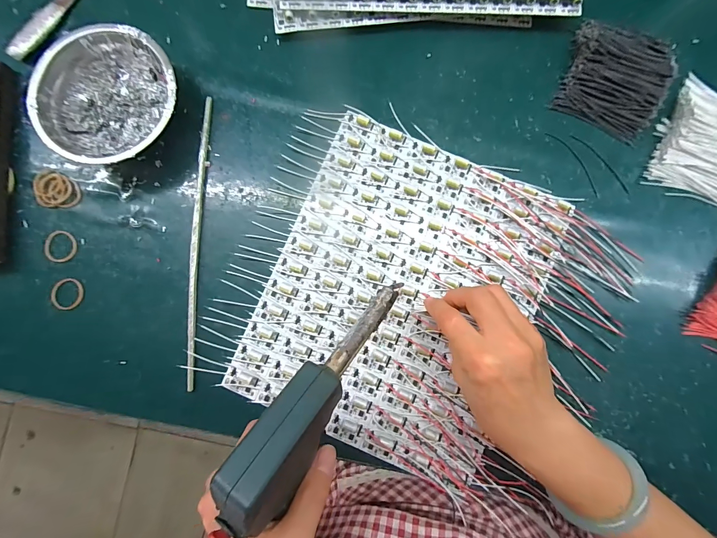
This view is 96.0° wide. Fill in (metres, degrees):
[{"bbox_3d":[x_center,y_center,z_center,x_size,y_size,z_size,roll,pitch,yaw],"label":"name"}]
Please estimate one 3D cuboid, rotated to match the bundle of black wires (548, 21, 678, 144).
[{"bbox_3d":[0.251,-0.187,0.312,0.096,0.024,0.099,26,87,2],"label":"bundle of black wires"}]

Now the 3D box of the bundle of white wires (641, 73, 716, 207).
[{"bbox_3d":[0.343,-0.122,0.304,0.097,0.017,0.114,20,87,2],"label":"bundle of white wires"}]

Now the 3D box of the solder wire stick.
[{"bbox_3d":[-0.154,-0.029,0.308,0.010,0.008,0.274,1,87,1],"label":"solder wire stick"}]

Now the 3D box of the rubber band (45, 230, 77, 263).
[{"bbox_3d":[-0.288,-0.022,0.310,0.031,0.006,0.029,0,87,1],"label":"rubber band"}]

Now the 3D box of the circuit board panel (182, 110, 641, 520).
[{"bbox_3d":[0.057,0.032,0.302,0.351,0.014,0.289,26,87,2],"label":"circuit board panel"}]

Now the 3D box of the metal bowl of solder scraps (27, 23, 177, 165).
[{"bbox_3d":[-0.227,-0.156,0.303,0.120,0.041,0.124,0,87,1],"label":"metal bowl of solder scraps"}]

